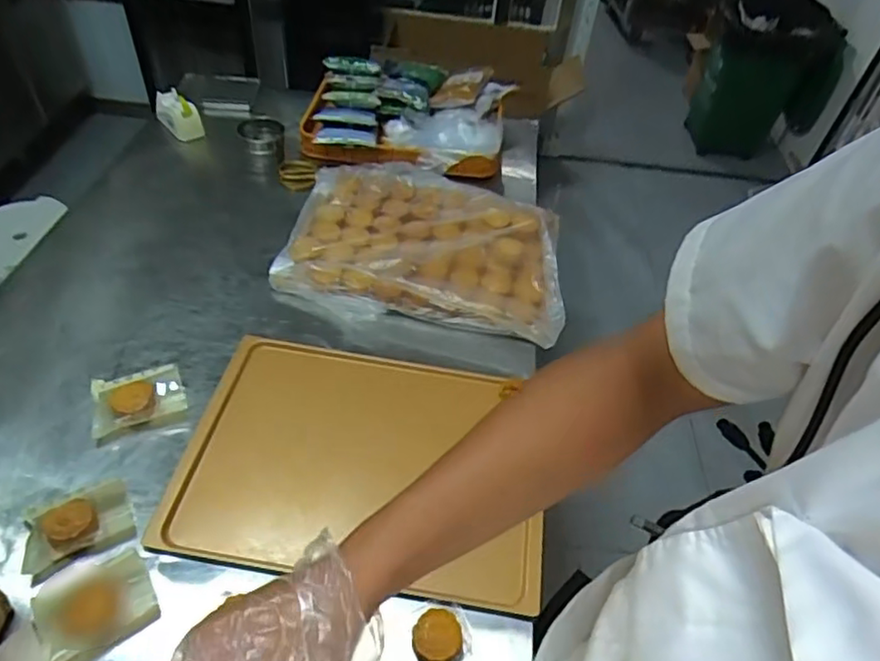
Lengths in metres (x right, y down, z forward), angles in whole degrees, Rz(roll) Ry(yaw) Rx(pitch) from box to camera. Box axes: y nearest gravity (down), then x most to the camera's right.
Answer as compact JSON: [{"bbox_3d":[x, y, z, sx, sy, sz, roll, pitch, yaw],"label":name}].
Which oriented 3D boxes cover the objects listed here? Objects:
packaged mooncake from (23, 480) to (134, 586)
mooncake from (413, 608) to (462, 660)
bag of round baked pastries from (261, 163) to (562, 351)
[{"bbox_3d":[-0.391,0.206,0.661,0.103,0.035,0.076,-21,53,-24],"label":"packaged mooncake"},{"bbox_3d":[-0.002,0.303,0.606,0.045,0.022,0.048,3,47,-4],"label":"mooncake"},{"bbox_3d":[-0.021,-0.151,1.001,0.437,0.039,0.363,9,47,2],"label":"bag of round baked pastries"}]

